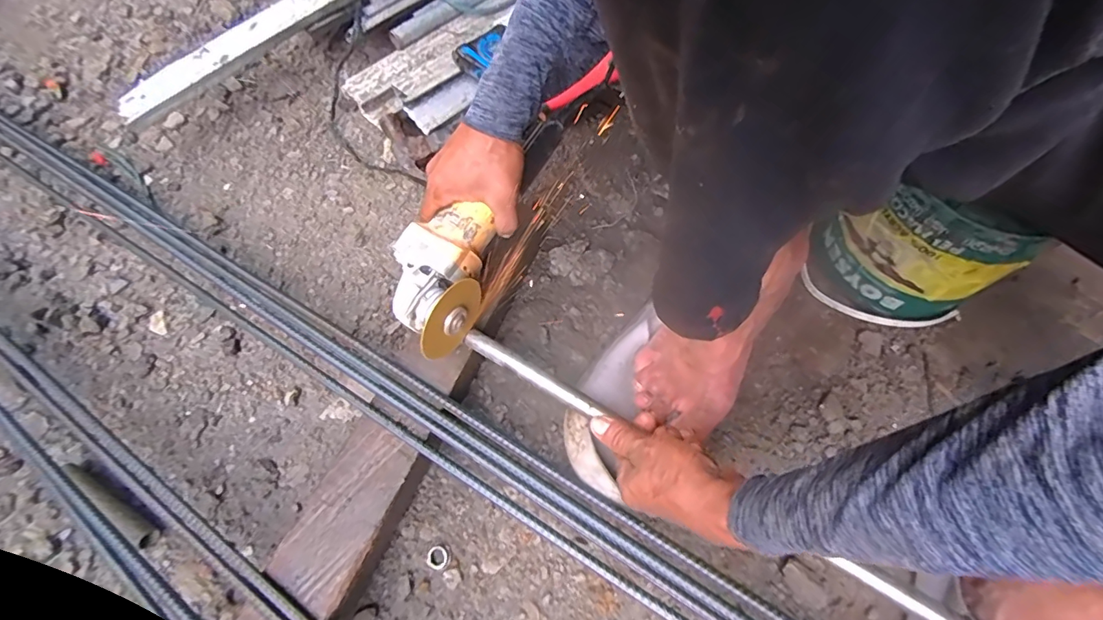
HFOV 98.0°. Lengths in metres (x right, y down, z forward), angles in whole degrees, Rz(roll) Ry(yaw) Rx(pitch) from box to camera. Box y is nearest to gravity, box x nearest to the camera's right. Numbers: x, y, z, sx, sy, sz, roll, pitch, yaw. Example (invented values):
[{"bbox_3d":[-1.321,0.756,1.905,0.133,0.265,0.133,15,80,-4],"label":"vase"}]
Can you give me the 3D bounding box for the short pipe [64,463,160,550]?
[{"bbox_3d":[-0.461,0.197,0.495,0.150,0.021,0.019,28,68,14],"label":"short pipe"}]

